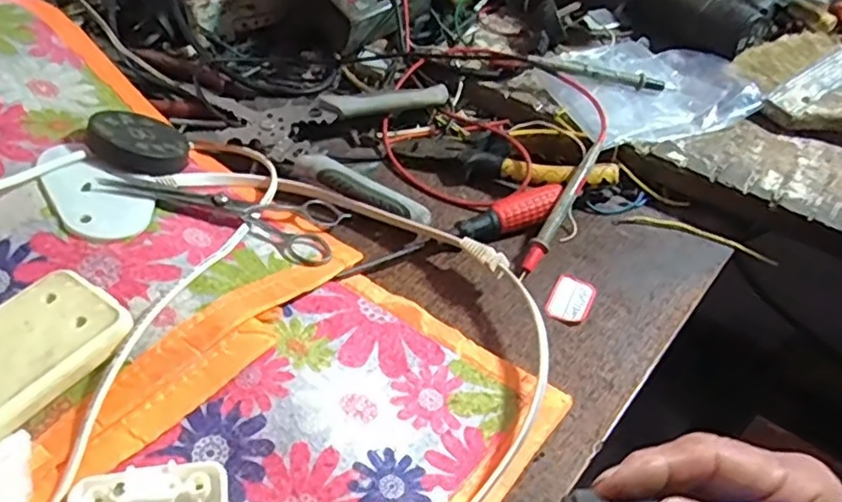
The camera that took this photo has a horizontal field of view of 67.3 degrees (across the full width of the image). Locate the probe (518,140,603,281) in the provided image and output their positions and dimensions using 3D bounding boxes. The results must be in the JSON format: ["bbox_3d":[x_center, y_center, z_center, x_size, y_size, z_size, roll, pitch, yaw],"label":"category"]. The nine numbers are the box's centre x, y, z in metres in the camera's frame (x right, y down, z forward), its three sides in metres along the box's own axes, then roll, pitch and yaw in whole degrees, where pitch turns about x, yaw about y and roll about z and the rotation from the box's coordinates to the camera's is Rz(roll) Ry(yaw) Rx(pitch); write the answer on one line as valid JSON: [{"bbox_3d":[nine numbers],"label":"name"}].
[{"bbox_3d":[0.094,-0.029,0.417,0.011,0.009,0.116,25,67,20],"label":"probe"}]

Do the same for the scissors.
[{"bbox_3d":[-0.118,-0.023,0.380,0.147,0.013,0.058,14,42,-19],"label":"scissors"}]

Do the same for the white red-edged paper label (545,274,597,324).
[{"bbox_3d":[0.092,0.029,0.388,0.024,0.004,0.036,23,48,18],"label":"white red-edged paper label"}]

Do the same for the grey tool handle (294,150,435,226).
[{"bbox_3d":[-0.039,-0.042,0.419,0.099,0.012,0.018,23,49,19],"label":"grey tool handle"}]

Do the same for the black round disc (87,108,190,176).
[{"bbox_3d":[-0.173,-0.070,0.391,0.056,0.012,0.055,7,45,-29],"label":"black round disc"}]

